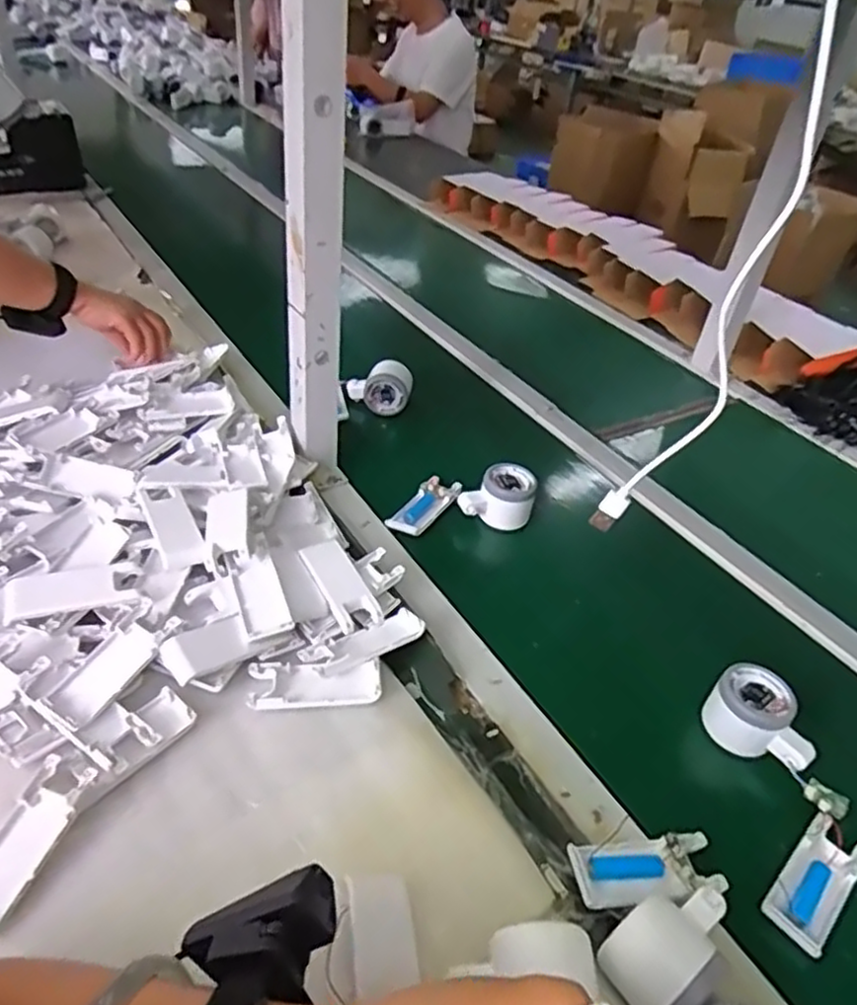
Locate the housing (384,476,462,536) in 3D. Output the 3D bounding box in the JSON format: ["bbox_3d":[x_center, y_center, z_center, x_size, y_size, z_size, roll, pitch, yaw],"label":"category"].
[{"bbox_3d":[-0.003,0.006,0.755,0.041,0.018,0.102,23,40,18],"label":"housing"}]

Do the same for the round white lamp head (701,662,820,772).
[{"bbox_3d":[0.275,0.179,0.565,0.083,0.052,0.049,35,45,30],"label":"round white lamp head"}]

